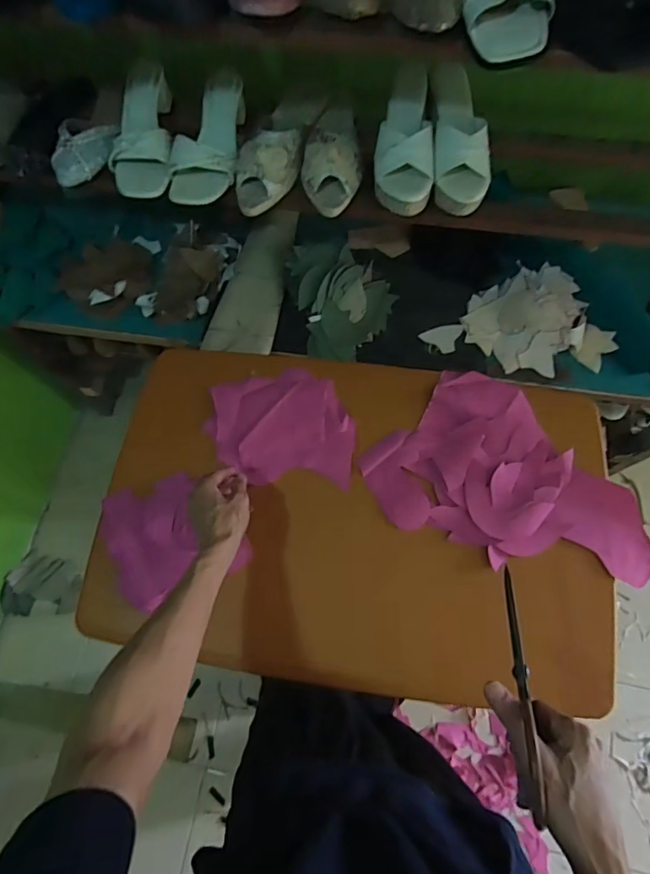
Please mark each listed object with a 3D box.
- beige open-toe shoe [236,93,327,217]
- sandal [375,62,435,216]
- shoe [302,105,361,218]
[{"bbox_3d":[-0.066,-0.461,0.753,0.082,0.060,0.261,20,72,8],"label":"beige open-toe shoe"},{"bbox_3d":[0.116,-0.437,0.727,0.083,0.065,0.210,1,70,2],"label":"sandal"},{"bbox_3d":[0.008,-0.445,0.750,0.089,0.064,0.228,-3,70,0],"label":"shoe"}]

